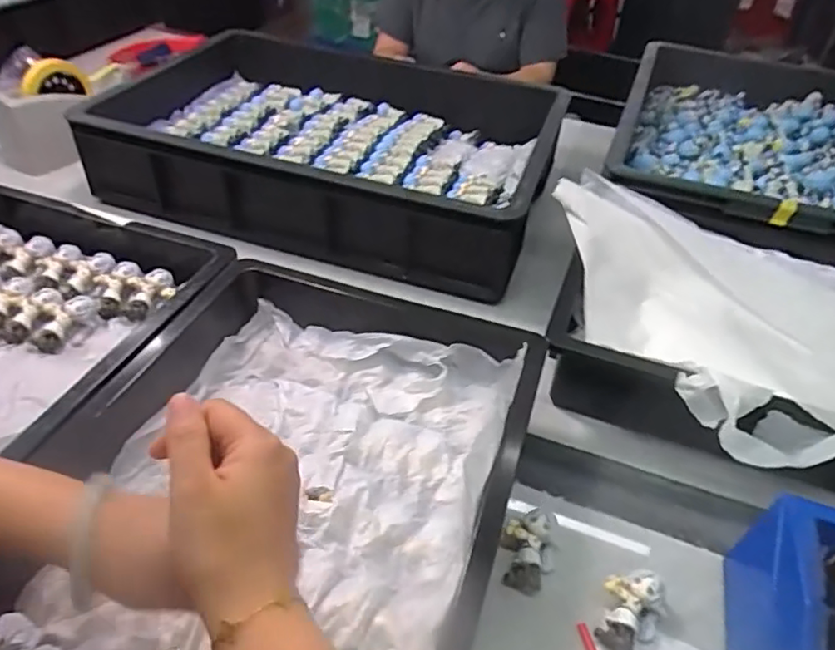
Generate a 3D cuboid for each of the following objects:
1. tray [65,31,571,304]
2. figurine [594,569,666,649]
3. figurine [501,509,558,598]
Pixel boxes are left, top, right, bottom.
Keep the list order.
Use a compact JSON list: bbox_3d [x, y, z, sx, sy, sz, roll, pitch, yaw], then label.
[{"bbox_3d":[-0.106,-0.253,0.851,0.551,0.135,0.398,14,42,9],"label":"tray"},{"bbox_3d":[0.153,0.205,0.432,0.043,0.027,0.057,27,45,22],"label":"figurine"},{"bbox_3d":[0.085,0.173,0.464,0.043,0.030,0.053,23,44,19],"label":"figurine"}]

